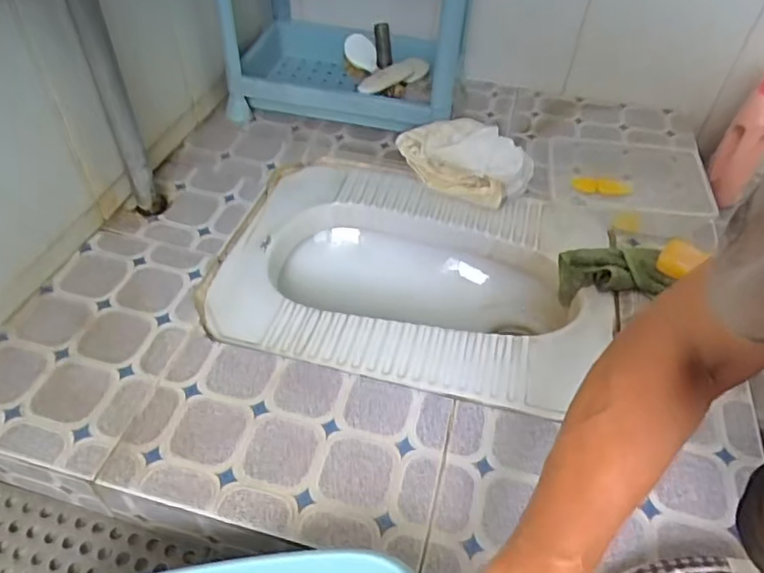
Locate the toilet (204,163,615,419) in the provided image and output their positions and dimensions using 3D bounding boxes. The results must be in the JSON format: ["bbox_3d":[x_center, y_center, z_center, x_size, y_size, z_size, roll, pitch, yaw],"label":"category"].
[{"bbox_3d":[0.037,0.017,0.770,0.466,0.158,0.357,14,48,10],"label":"toilet"}]

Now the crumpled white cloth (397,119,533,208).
[{"bbox_3d":[0.124,-0.196,0.832,0.178,0.103,0.096,31,53,24],"label":"crumpled white cloth"}]

